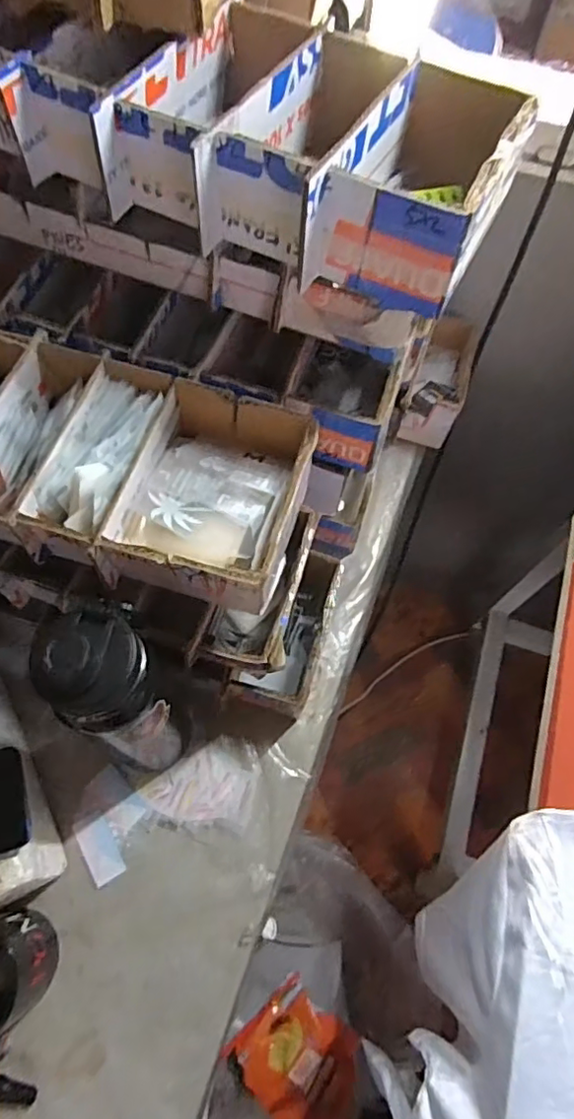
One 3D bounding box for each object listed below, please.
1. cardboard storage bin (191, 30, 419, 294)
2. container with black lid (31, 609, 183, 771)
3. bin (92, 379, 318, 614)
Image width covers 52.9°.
[{"bbox_3d":[0.026,-0.295,0.416,0.094,0.071,0.198,27,67,10],"label":"cardboard storage bin"},{"bbox_3d":[-0.127,0.119,0.462,0.073,0.278,0.078,-38,72,-18],"label":"container with black lid"},{"bbox_3d":[-0.058,-0.050,0.477,0.133,0.072,0.169,16,65,5],"label":"bin"}]

